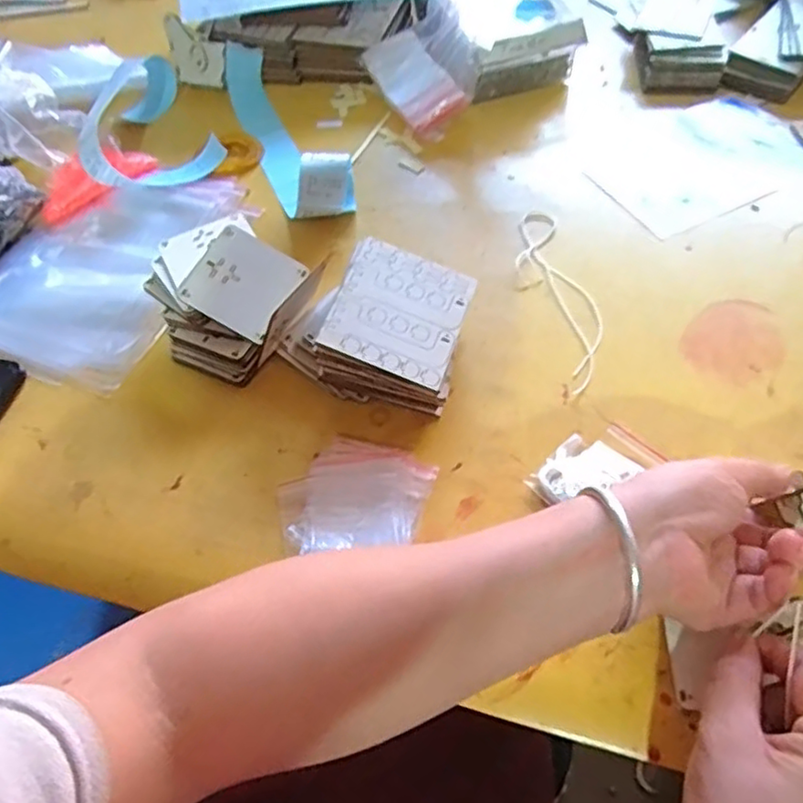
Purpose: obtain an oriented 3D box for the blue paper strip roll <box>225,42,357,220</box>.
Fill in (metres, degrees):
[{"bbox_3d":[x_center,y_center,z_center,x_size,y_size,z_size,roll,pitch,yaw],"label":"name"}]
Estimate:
[{"bbox_3d":[-0.120,-0.279,0.653,0.066,0.058,0.269,-20,56,-9],"label":"blue paper strip roll"}]

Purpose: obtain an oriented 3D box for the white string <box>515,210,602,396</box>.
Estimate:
[{"bbox_3d":[0.127,-0.092,0.539,0.053,0.004,0.202,-10,55,-2],"label":"white string"}]

